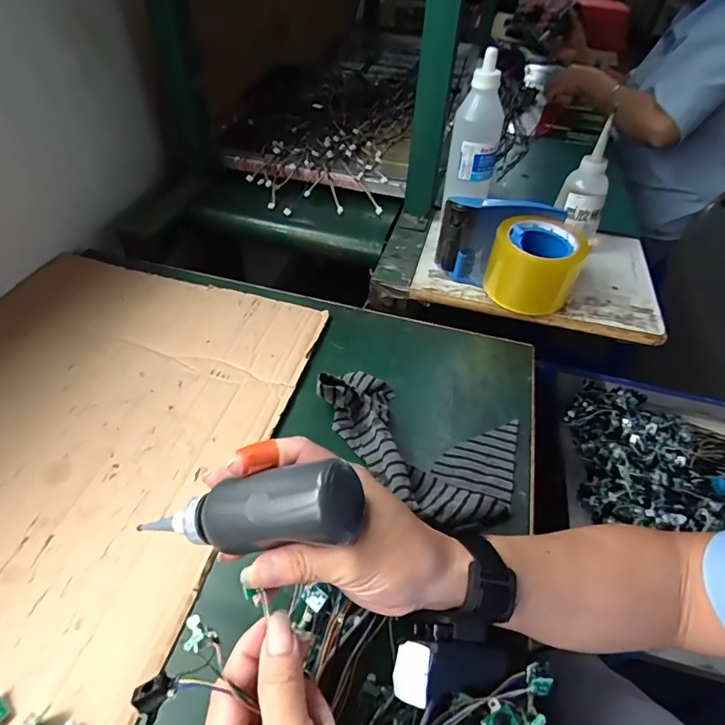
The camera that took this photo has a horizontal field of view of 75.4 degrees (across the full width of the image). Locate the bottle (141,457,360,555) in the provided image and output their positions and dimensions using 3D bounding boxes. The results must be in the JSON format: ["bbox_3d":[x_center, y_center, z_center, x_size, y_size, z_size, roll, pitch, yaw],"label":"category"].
[{"bbox_3d":[-0.064,0.085,0.263,0.124,0.033,0.038,-14,43,19],"label":"bottle"}]

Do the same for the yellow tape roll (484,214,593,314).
[{"bbox_3d":[0.206,-0.115,0.566,0.101,0.086,0.093,23,48,15],"label":"yellow tape roll"}]

